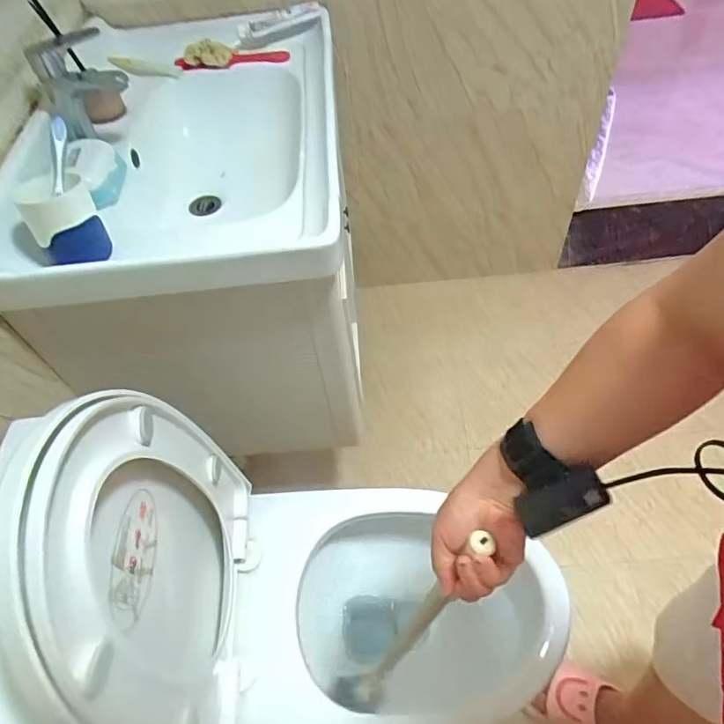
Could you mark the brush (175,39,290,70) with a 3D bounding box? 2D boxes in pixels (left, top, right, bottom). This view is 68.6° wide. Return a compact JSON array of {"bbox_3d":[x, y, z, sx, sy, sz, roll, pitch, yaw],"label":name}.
[{"bbox_3d":[-0.263,-0.625,1.072,0.223,0.043,0.047,-6,54,1],"label":"brush"}]

